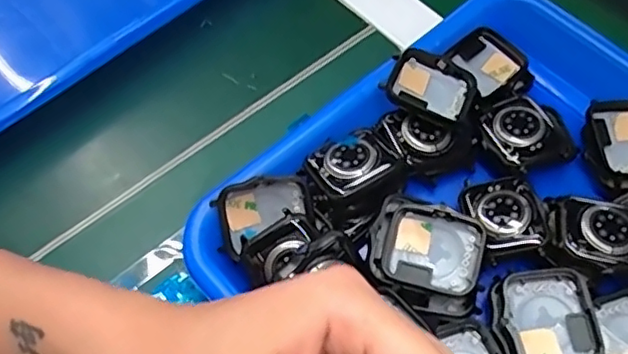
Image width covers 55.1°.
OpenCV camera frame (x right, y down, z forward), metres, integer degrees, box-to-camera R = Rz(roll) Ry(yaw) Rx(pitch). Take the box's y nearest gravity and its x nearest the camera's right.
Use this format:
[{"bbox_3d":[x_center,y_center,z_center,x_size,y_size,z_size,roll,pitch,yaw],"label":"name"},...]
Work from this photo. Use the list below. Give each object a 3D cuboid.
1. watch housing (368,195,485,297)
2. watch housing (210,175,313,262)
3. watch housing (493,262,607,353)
[{"bbox_3d":[0.050,0.032,0.267,0.048,0.011,0.037,14,76,9],"label":"watch housing"},{"bbox_3d":[-0.026,0.015,0.279,0.045,0.029,0.008,-30,17,-2],"label":"watch housing"},{"bbox_3d":[0.100,0.060,0.260,0.043,0.013,0.043,-4,59,-4],"label":"watch housing"}]

